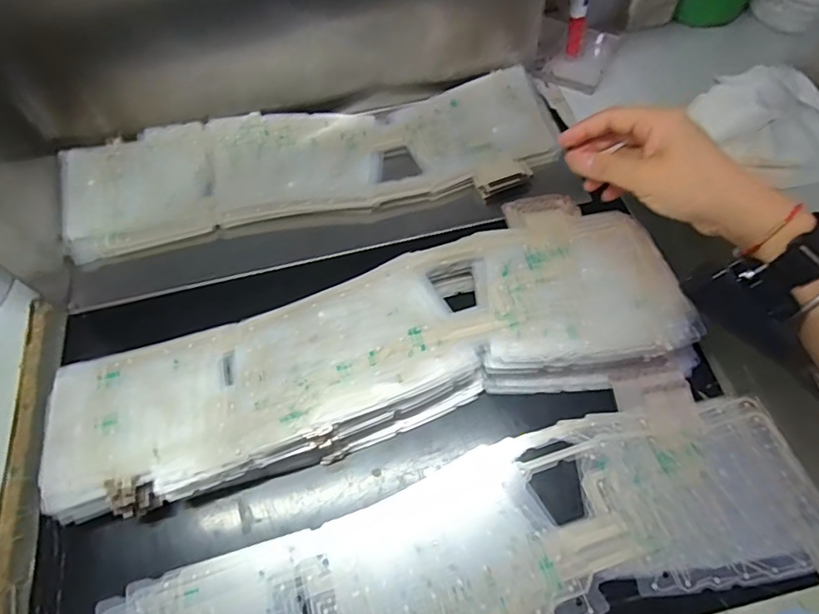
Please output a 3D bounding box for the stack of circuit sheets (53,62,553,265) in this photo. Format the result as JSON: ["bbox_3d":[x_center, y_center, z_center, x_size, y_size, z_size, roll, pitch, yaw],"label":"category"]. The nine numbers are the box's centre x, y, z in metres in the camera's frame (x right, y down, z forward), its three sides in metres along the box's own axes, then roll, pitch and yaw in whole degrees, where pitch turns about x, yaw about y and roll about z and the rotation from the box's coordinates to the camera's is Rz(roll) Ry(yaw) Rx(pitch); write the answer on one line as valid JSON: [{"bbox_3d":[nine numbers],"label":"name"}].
[{"bbox_3d":[-0.090,-0.135,0.497,0.451,0.023,0.133,-12,61,-2],"label":"stack of circuit sheets"}]

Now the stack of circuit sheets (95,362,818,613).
[{"bbox_3d":[0.036,0.163,0.337,0.454,0.012,0.137,-17,63,-6],"label":"stack of circuit sheets"}]

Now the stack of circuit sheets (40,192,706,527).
[{"bbox_3d":[-0.025,0.023,0.395,0.446,0.036,0.159,-13,63,-4],"label":"stack of circuit sheets"}]

